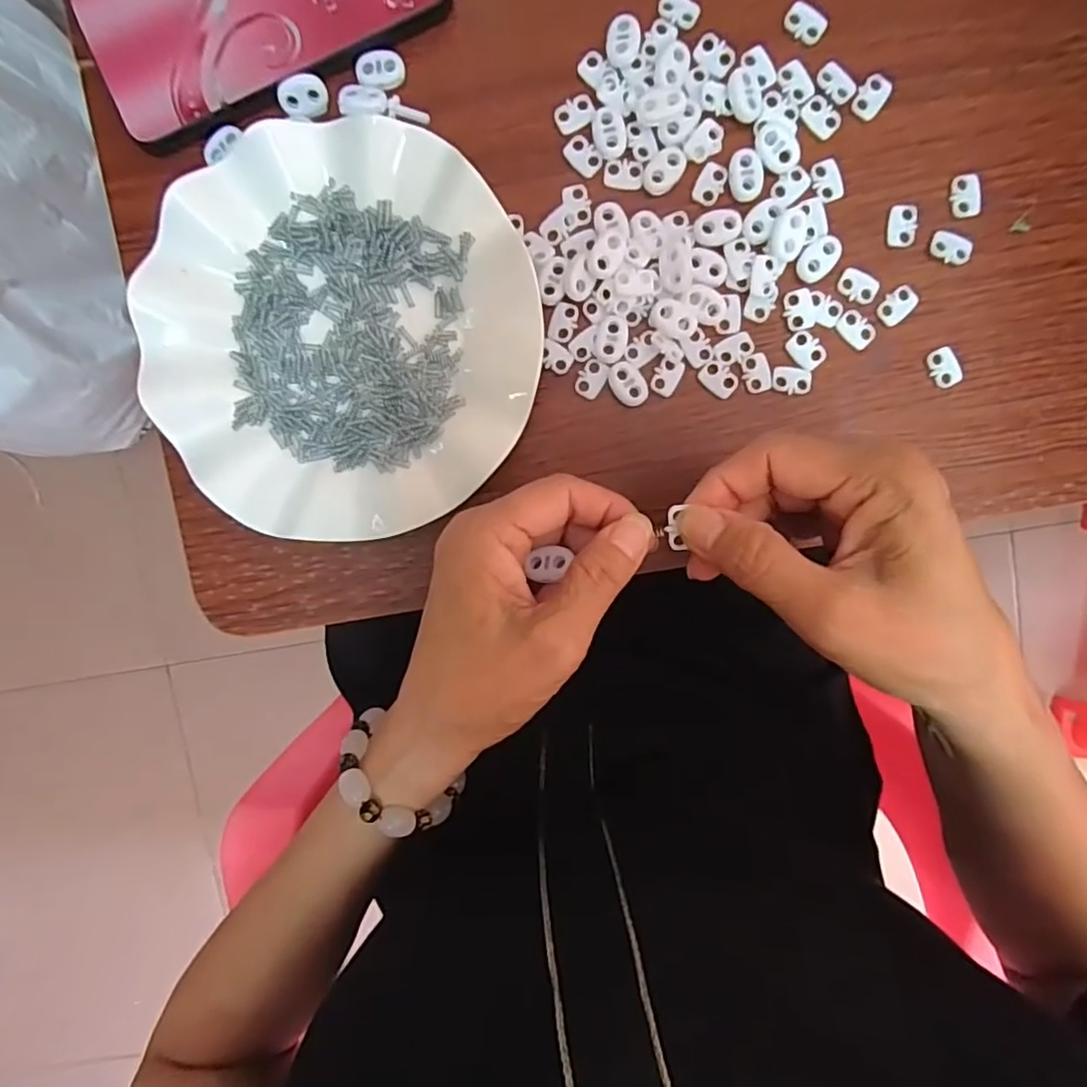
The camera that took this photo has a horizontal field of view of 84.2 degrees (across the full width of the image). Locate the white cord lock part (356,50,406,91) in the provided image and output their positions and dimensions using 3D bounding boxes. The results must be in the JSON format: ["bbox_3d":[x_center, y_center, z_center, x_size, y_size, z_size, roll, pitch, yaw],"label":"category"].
[{"bbox_3d":[-0.077,-0.224,0.285,0.022,0.004,0.016,-11,93,0],"label":"white cord lock part"}]

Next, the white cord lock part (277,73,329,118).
[{"bbox_3d":[-0.114,-0.211,0.284,0.022,0.007,0.016,-20,93,0],"label":"white cord lock part"}]

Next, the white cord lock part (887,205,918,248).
[{"bbox_3d":[0.172,-0.152,0.286,0.012,0.004,0.019,1,93,-1],"label":"white cord lock part"}]

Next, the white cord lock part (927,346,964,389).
[{"bbox_3d":[0.195,-0.085,0.292,0.013,0.004,0.019,-23,93,0],"label":"white cord lock part"}]

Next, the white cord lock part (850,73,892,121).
[{"bbox_3d":[0.154,-0.209,0.281,0.013,0.004,0.018,31,92,-3],"label":"white cord lock part"}]

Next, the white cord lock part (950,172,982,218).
[{"bbox_3d":[0.200,-0.165,0.285,0.013,0.005,0.019,-10,93,0],"label":"white cord lock part"}]

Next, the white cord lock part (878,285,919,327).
[{"bbox_3d":[0.171,-0.115,0.289,0.019,0.004,0.012,-43,93,1],"label":"white cord lock part"}]

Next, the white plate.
[{"bbox_3d":[-0.095,-0.097,0.286,0.180,0.027,0.182,0,93,-1],"label":"white plate"}]

